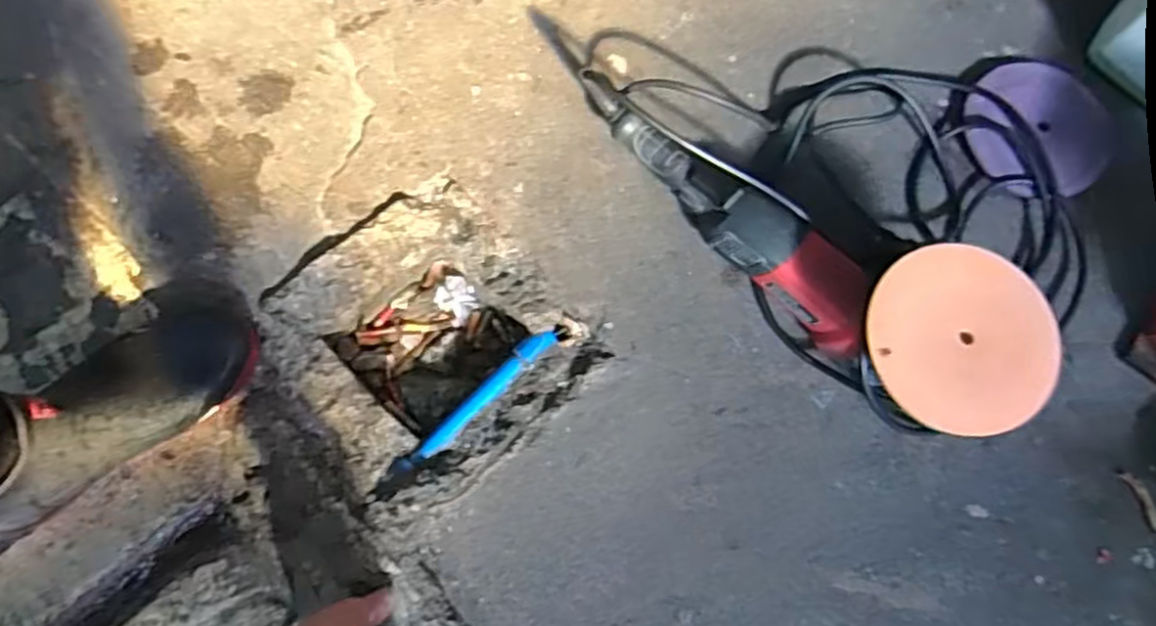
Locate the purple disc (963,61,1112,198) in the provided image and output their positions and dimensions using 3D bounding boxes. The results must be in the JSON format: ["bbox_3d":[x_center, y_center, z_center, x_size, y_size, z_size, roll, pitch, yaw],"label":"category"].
[{"bbox_3d":[0.472,-0.195,0.772,0.148,0.027,0.143,0,76,-2],"label":"purple disc"}]

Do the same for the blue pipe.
[{"bbox_3d":[-0.091,0.079,0.693,0.020,0.016,0.180,44,79,8],"label":"blue pipe"}]

